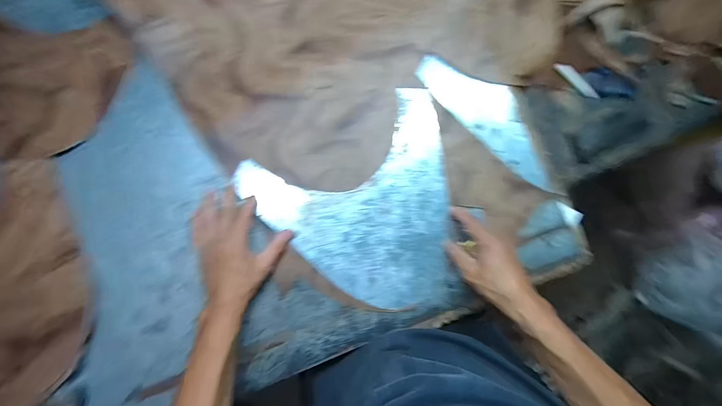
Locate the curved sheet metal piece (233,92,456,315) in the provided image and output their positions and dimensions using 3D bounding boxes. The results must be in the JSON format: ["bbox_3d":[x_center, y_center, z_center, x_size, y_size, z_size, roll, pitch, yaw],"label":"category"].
[{"bbox_3d":[0.025,0.016,0.452,0.293,0.015,0.287,-28,86,-5],"label":"curved sheet metal piece"}]

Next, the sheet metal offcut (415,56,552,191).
[{"bbox_3d":[0.204,-0.142,0.478,0.256,0.028,0.094,44,82,-2],"label":"sheet metal offcut"}]

